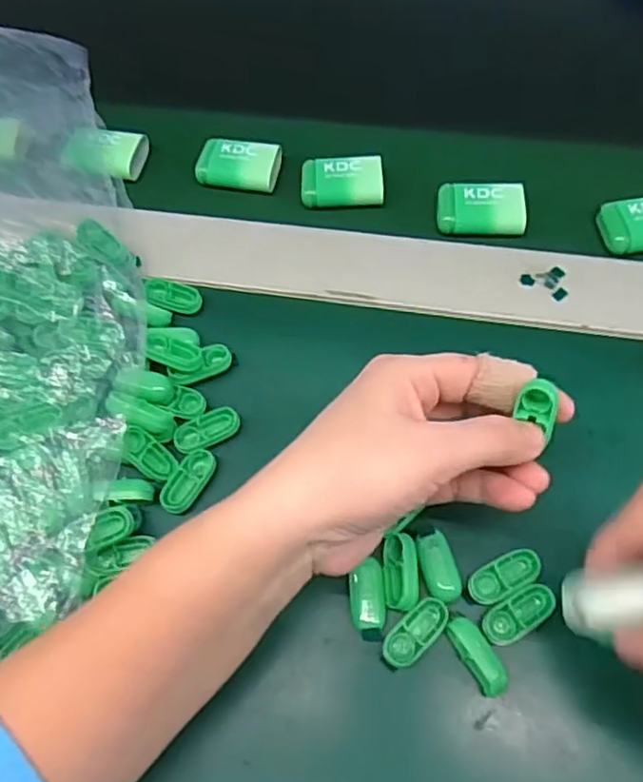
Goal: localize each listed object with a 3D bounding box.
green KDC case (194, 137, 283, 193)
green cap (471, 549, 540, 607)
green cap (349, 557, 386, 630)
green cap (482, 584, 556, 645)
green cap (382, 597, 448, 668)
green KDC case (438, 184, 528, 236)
[{"bbox_3d":[-0.053,-0.144,0.414,0.050,0.013,0.035,10,75,9],"label":"green KDC case"},{"bbox_3d":[0.083,0.084,0.293,0.034,0.006,0.016,-28,65,-10],"label":"green cap"},{"bbox_3d":[0.021,0.092,0.291,0.016,0.005,0.030,-3,64,2],"label":"green cap"},{"bbox_3d":[0.088,0.099,0.286,0.035,0.006,0.016,-28,66,-11],"label":"green cap"},{"bbox_3d":[0.041,0.106,0.284,0.014,0.007,0.034,41,72,20],"label":"green cap"},{"bbox_3d":[0.096,-0.109,0.388,0.050,0.011,0.032,2,64,4],"label":"green KDC case"}]

